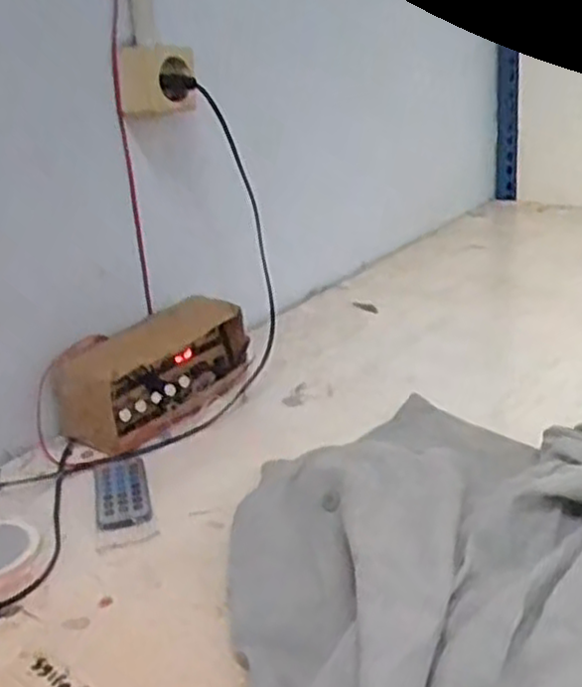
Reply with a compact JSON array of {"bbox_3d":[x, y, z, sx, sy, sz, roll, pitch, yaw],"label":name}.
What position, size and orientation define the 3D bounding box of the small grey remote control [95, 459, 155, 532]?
[{"bbox_3d":[-0.135,0.119,0.627,0.043,0.005,0.085,-11,25,-10],"label":"small grey remote control"}]

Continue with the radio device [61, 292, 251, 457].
[{"bbox_3d":[-0.122,0.027,0.732,0.066,0.085,0.187,16,32,40],"label":"radio device"}]

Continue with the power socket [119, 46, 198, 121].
[{"bbox_3d":[-0.120,-0.236,0.700,0.068,0.058,0.034,-9,24,-6],"label":"power socket"}]

